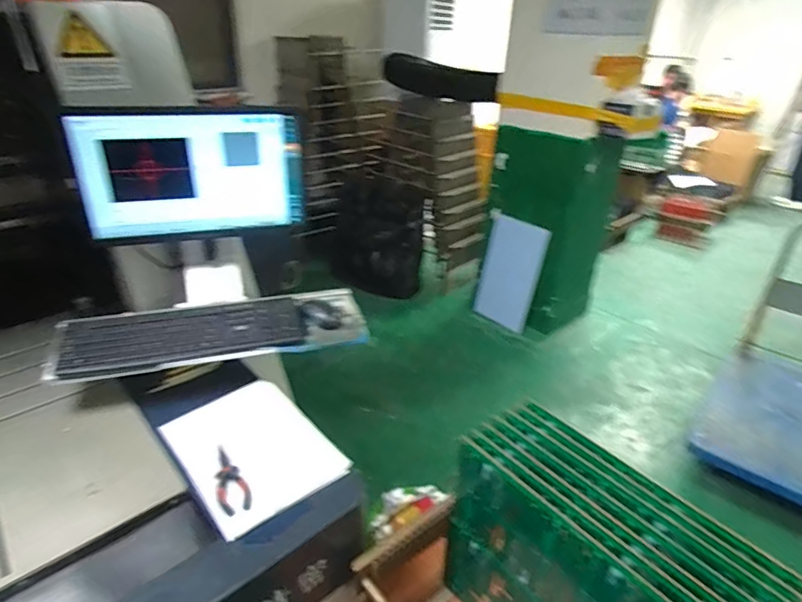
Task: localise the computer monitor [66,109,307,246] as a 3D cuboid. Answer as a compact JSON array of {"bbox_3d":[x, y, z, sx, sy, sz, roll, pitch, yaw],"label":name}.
[{"bbox_3d":[-0.419,-0.256,1.024,0.431,0.243,0.069,-10,32,-21],"label":"computer monitor"}]

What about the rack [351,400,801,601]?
[{"bbox_3d":[0.226,0.501,0.790,0.378,0.406,0.509,-19,35,-32],"label":"rack"}]

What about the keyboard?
[{"bbox_3d":[-0.435,0.066,1.005,0.470,0.045,0.138,-8,31,-16],"label":"keyboard"}]

